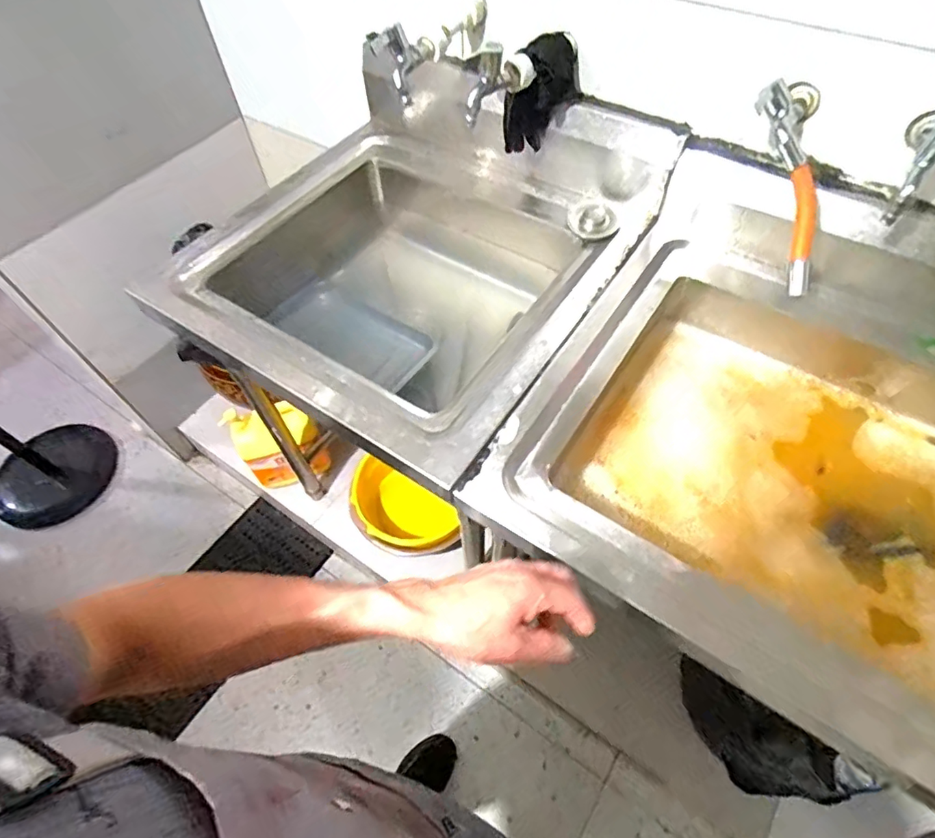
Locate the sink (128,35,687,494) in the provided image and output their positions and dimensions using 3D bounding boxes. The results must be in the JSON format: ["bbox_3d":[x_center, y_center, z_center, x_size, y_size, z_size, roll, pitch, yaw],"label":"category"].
[{"bbox_3d":[-0.074,-0.254,0.842,0.572,0.260,0.637,28,62,18],"label":"sink"}]

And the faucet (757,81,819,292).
[{"bbox_3d":[0.406,-0.286,0.664,0.099,0.056,0.256,-10,97,-5],"label":"faucet"}]

